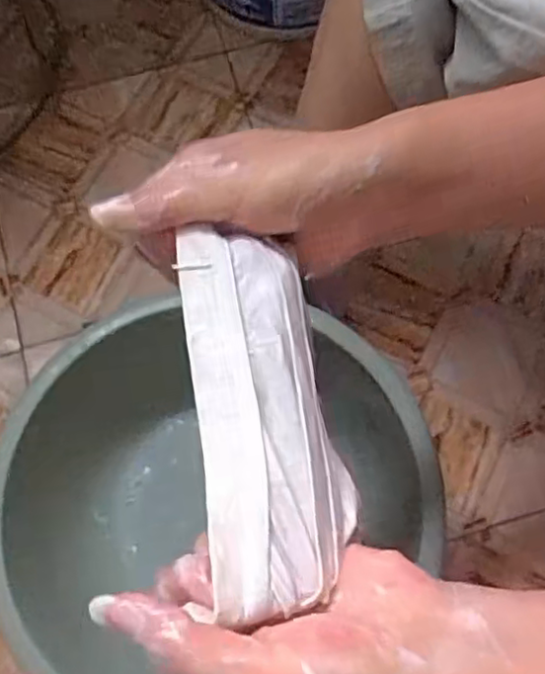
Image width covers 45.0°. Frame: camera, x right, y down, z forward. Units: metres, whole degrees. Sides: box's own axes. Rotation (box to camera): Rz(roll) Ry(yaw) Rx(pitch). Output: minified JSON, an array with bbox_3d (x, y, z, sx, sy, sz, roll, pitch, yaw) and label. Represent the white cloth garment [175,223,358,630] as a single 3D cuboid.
[{"bbox_3d":[0.000,0.029,0.274,0.066,0.018,0.152,-1,71,-22],"label":"white cloth garment"}]

